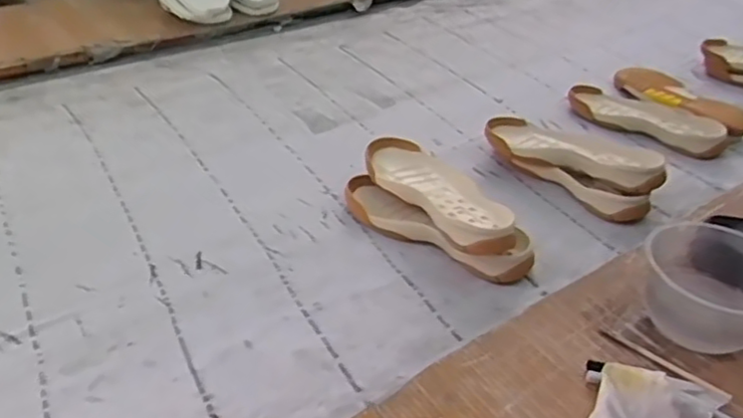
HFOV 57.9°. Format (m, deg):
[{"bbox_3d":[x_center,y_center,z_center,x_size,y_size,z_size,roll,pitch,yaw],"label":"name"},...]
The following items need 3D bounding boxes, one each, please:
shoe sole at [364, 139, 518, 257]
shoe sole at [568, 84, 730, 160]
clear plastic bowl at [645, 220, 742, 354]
[{"bbox_3d":[0.086,-0.025,0.824,0.094,0.032,0.238,-19,45,-27],"label":"shoe sole"},{"bbox_3d":[0.432,-0.143,1.069,0.243,0.028,0.087,29,44,26],"label":"shoe sole"},{"bbox_3d":[0.336,0.075,0.669,0.111,0.071,0.123,-25,48,-32],"label":"clear plastic bowl"}]

